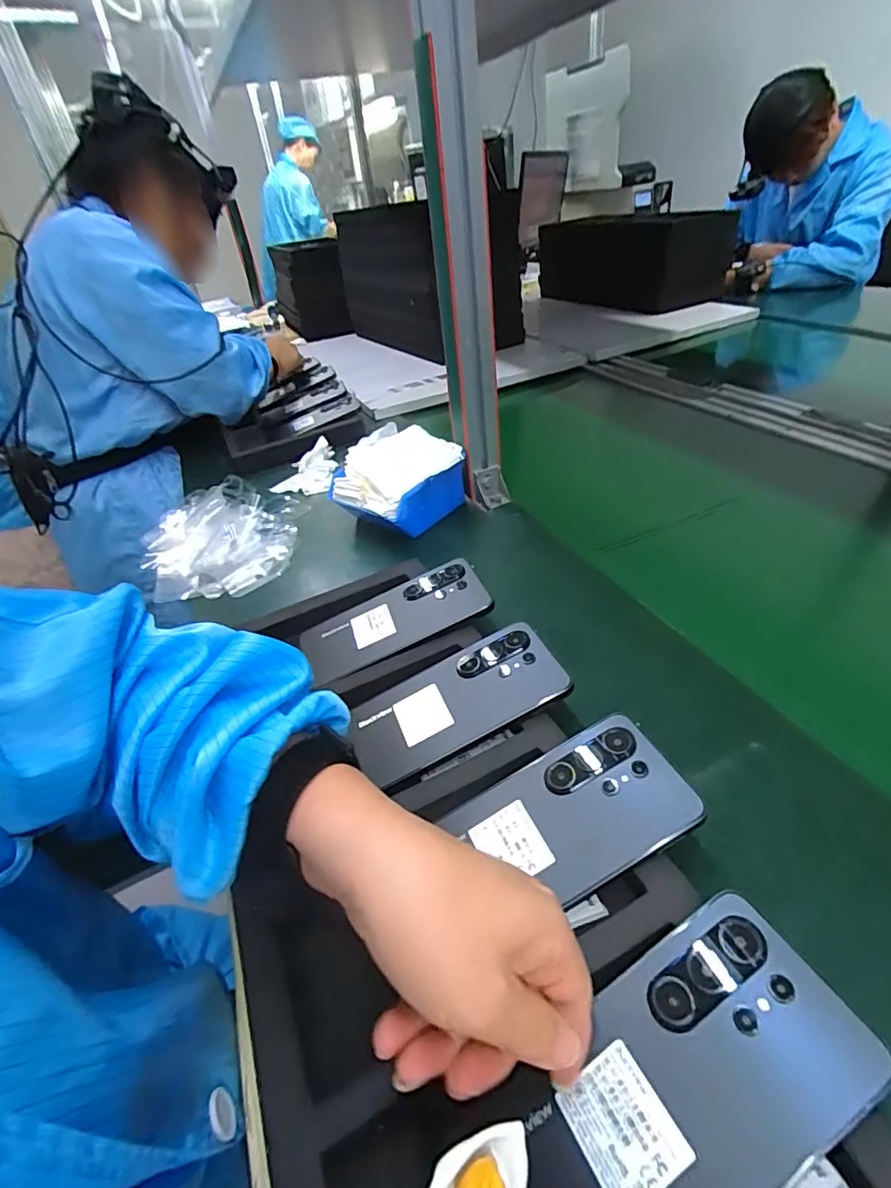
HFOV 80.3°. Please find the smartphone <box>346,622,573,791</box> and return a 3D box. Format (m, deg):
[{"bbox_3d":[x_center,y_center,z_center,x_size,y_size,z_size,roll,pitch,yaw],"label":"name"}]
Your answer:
[{"bbox_3d":[0.006,0.077,0.380,0.154,0.007,0.075,-26,40,-3],"label":"smartphone"}]

